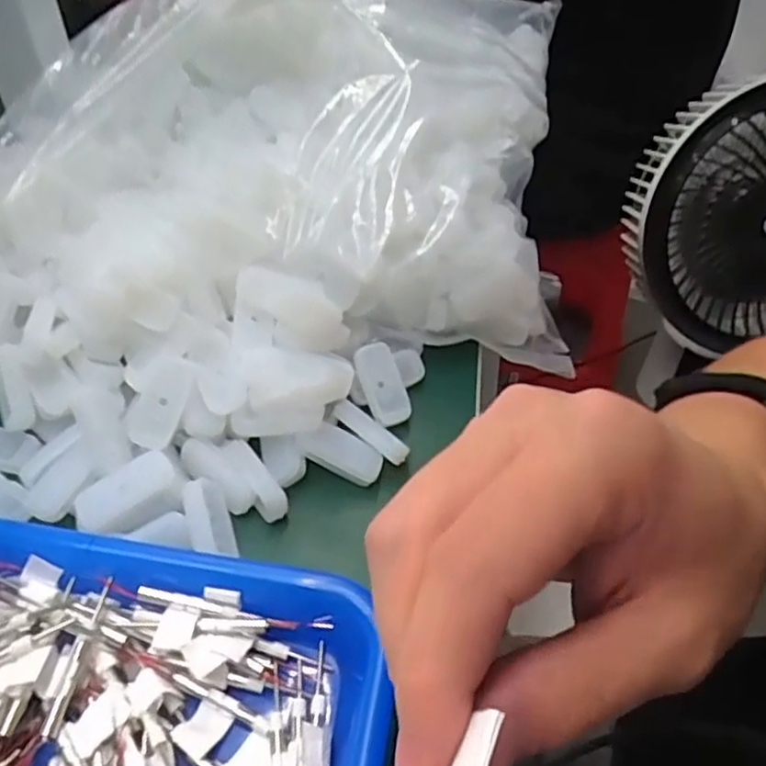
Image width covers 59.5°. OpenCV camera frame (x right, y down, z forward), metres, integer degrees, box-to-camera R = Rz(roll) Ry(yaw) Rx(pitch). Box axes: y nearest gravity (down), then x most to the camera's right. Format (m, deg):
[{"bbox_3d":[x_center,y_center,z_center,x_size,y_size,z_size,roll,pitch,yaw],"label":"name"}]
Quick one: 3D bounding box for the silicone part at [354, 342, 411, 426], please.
[{"bbox_3d":[0.000,0.000,0.346,0.020,0.006,0.043,-18,83,-17],"label":"silicone part"}]

